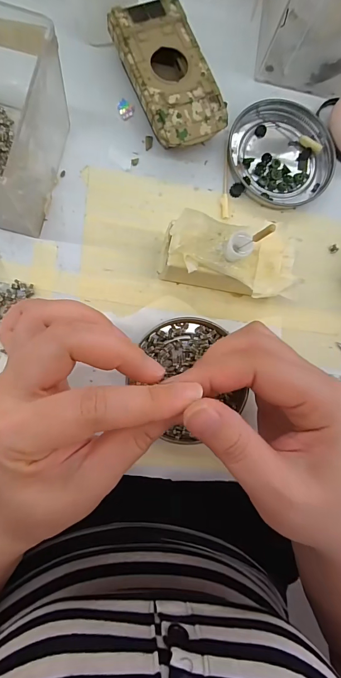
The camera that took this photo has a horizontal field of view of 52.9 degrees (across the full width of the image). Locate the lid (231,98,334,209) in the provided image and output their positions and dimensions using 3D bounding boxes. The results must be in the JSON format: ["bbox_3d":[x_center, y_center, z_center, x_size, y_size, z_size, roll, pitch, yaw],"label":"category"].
[{"bbox_3d":[0.081,-0.135,0.251,0.076,0.007,0.073,1,84,-8],"label":"lid"}]

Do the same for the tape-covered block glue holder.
[{"bbox_3d":[0.035,-0.048,0.220,0.081,0.042,0.042,9,83,-7],"label":"tape-covered block glue holder"}]

